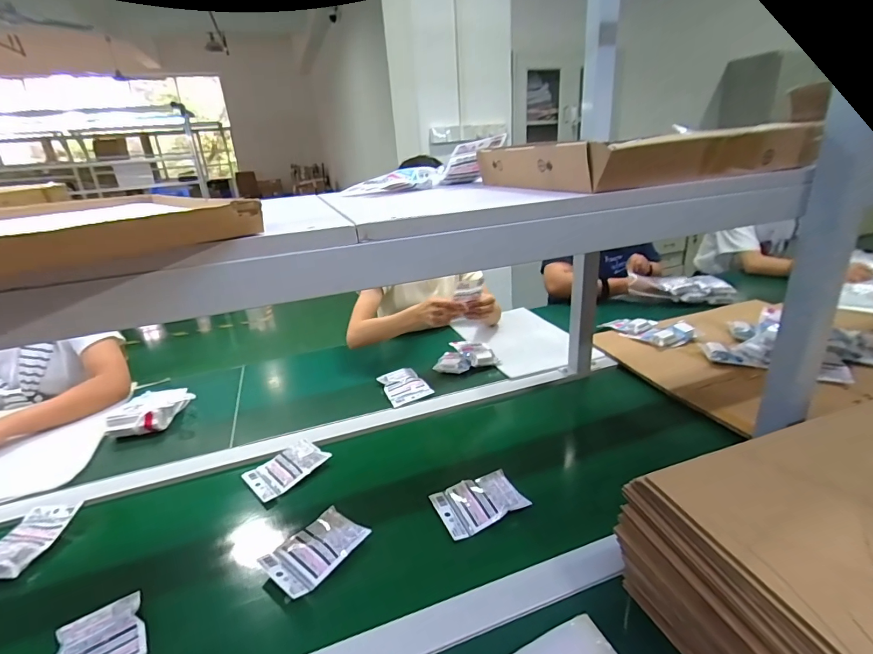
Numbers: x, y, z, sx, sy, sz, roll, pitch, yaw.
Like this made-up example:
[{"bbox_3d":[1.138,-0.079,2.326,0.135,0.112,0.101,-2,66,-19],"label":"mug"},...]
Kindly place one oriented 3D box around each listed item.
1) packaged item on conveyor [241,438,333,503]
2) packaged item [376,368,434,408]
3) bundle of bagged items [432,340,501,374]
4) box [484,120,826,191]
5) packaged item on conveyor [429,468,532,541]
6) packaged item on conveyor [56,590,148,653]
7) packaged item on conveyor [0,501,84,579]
[{"bbox_3d":[-0.272,0.254,0.785,0.133,0.022,0.091,-23,28,-39],"label":"packaged item on conveyor"},{"bbox_3d":[-0.075,0.137,1.011,0.097,0.014,0.117,-16,35,-22],"label":"packaged item"},{"bbox_3d":[0.079,0.079,1.120,0.163,0.041,0.127,-3,22,6],"label":"bundle of bagged items"},{"bbox_3d":[0.237,-0.213,0.542,0.280,0.045,0.264,-12,23,-18],"label":"box"},{"bbox_3d":[0.064,0.273,0.679,0.126,0.013,0.097,-24,28,-13],"label":"packaged item on conveyor"},{"bbox_3d":[-0.397,0.378,0.498,0.098,0.016,0.111,-15,28,-35],"label":"packaged item on conveyor"},{"bbox_3d":[-0.627,0.324,0.662,0.092,0.018,0.138,-7,22,-5],"label":"packaged item on conveyor"}]

